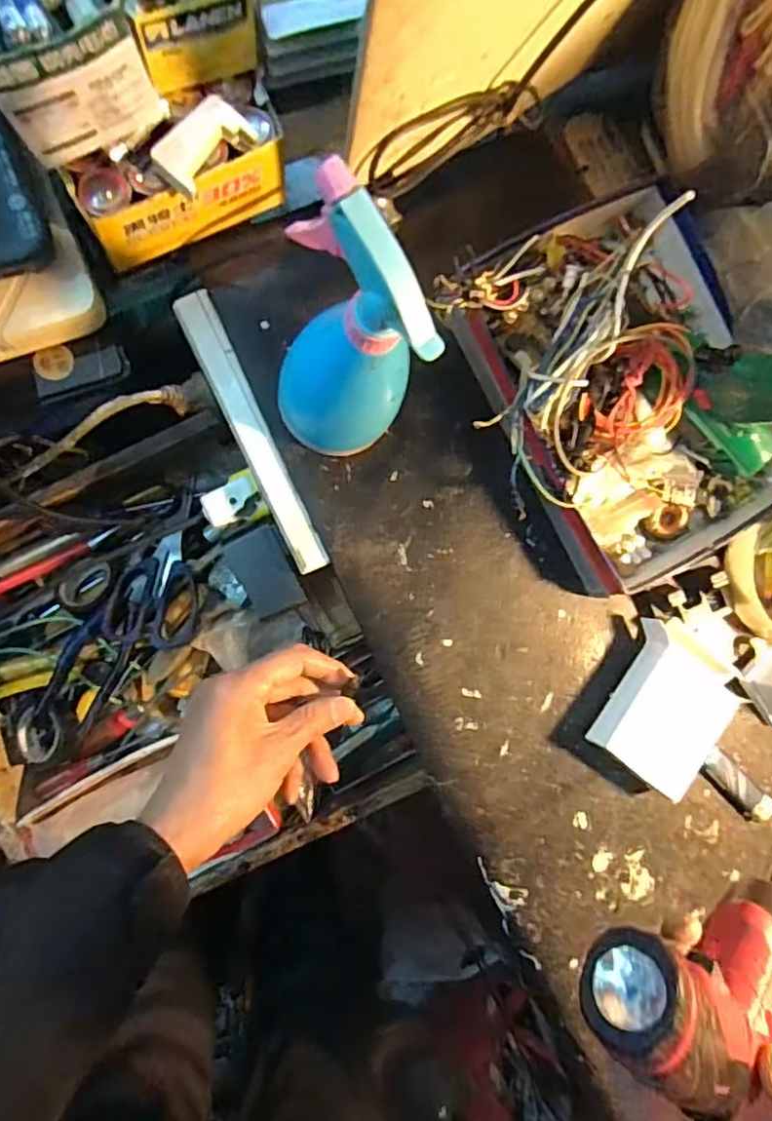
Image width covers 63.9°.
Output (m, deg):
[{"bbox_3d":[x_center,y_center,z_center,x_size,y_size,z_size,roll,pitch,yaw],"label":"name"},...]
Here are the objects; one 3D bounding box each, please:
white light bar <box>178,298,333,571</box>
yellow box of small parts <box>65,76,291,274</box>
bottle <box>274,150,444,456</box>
[{"bbox_3d":[-0.097,-0.093,0.454,0.025,0.008,0.215,-26,93,-9],"label":"white light bar"},{"bbox_3d":[-0.136,-0.255,0.416,0.144,0.074,0.056,-33,94,-9],"label":"yellow box of small parts"},{"bbox_3d":[-0.026,-0.116,0.367,0.084,0.206,0.064,36,83,-7],"label":"bottle"}]

